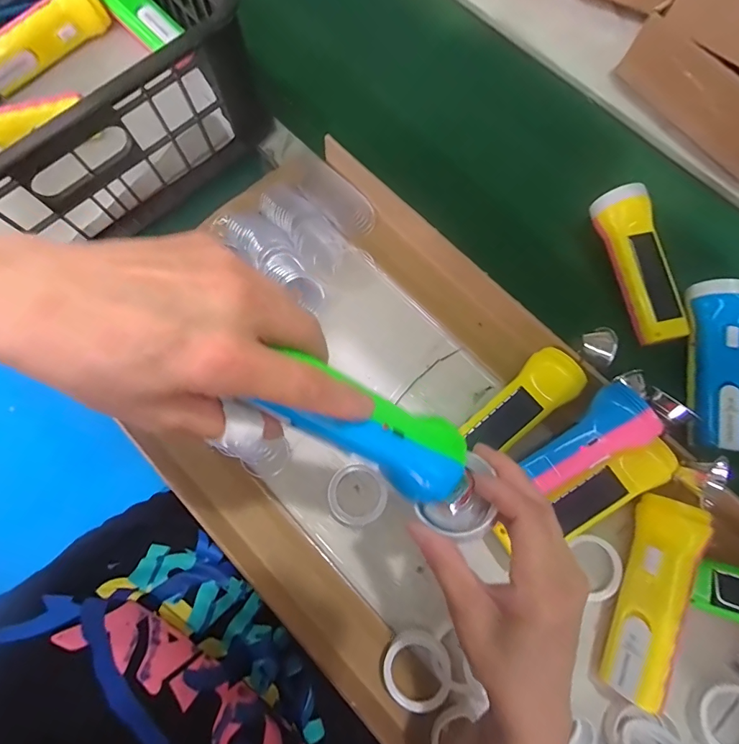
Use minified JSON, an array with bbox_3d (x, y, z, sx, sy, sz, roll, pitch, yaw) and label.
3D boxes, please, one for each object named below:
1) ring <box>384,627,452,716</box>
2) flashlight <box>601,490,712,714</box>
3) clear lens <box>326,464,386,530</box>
[{"bbox_3d":[0.040,0.243,0.333,0.053,0.014,0.054,-3,54,5],"label":"ring"},{"bbox_3d":[0.235,0.184,0.330,0.038,0.053,0.155,21,77,5],"label":"flashlight"},{"bbox_3d":[-0.012,0.116,0.380,0.052,0.012,0.054,0,76,0],"label":"clear lens"}]

